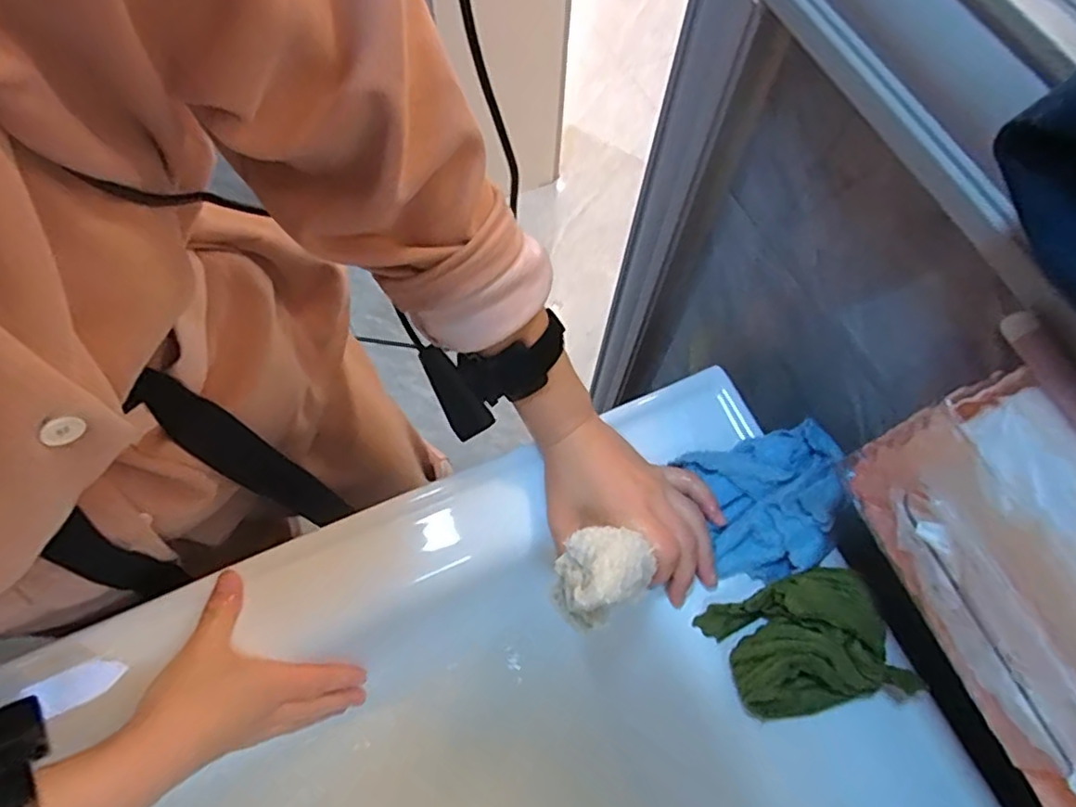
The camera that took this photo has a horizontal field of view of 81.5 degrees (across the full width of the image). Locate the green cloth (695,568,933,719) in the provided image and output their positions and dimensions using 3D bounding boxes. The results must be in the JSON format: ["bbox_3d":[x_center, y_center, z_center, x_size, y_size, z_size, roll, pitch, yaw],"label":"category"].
[{"bbox_3d":[0.172,0.157,0.407,0.109,0.046,0.083,-11,67,-6],"label":"green cloth"}]

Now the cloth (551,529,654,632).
[{"bbox_3d":[0.039,0.103,0.380,0.064,0.042,0.047,-34,72,-15],"label":"cloth"}]

